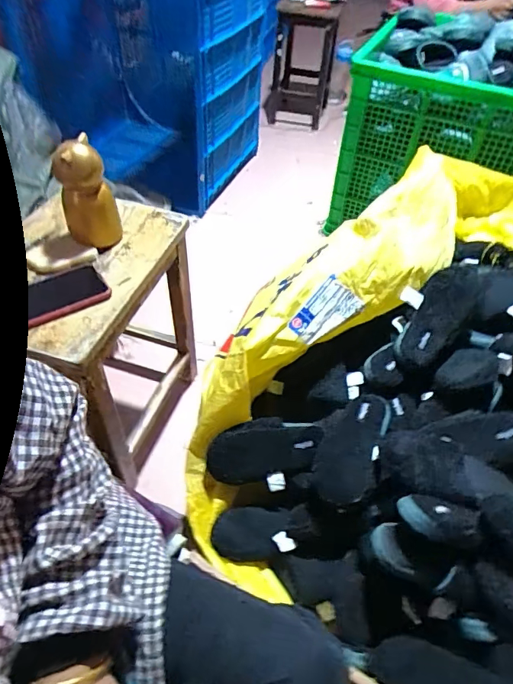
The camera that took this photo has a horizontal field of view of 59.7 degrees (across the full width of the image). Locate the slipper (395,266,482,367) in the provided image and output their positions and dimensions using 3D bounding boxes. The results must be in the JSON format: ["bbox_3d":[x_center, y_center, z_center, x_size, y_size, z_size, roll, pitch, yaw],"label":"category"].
[{"bbox_3d":[0.351,-0.049,0.864,0.099,0.060,0.234,35,85,24],"label":"slipper"}]

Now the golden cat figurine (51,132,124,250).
[{"bbox_3d":[-0.258,-0.225,0.683,0.076,0.151,0.060,-25,55,-23],"label":"golden cat figurine"}]

